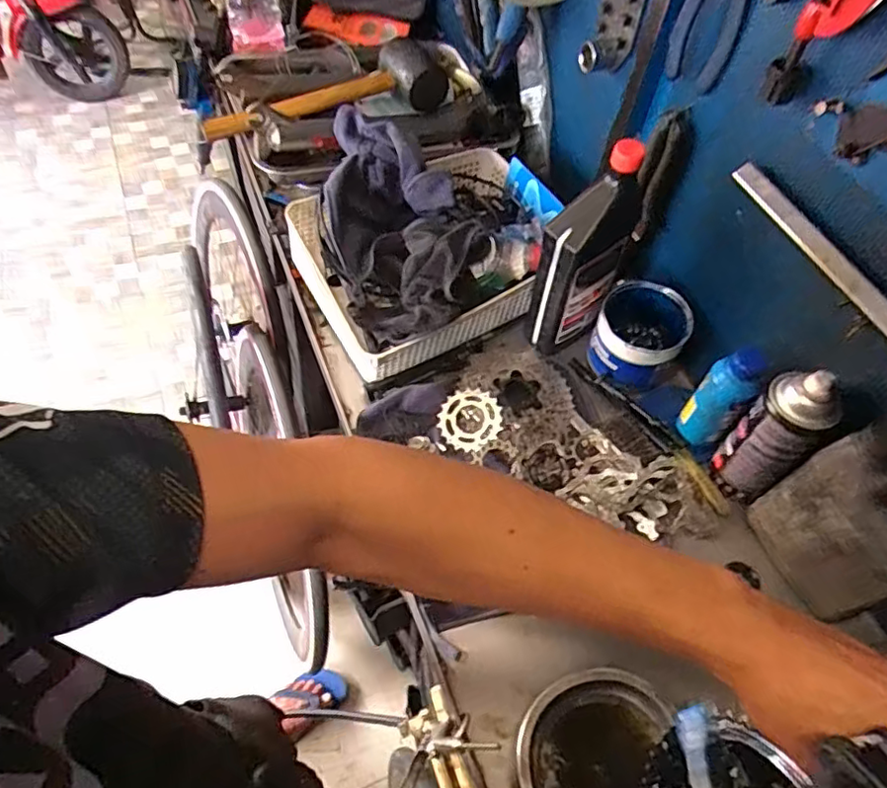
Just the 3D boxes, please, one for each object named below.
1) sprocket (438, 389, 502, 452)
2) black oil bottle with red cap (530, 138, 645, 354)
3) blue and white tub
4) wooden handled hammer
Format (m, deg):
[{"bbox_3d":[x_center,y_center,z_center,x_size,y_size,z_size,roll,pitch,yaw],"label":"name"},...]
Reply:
[{"bbox_3d":[0.031,0.029,0.692,0.069,0.006,0.072,-1,82,8],"label":"sprocket"},{"bbox_3d":[0.158,-0.153,0.666,0.097,0.244,0.050,-32,64,-22],"label":"black oil bottle with red cap"},{"bbox_3d":[0.233,-0.071,0.720,0.097,0.090,0.101,2,57,-3],"label":"blue and white tub"},{"bbox_3d":[-0.156,-0.398,0.819,0.336,0.077,0.096,-23,61,-18],"label":"wooden handled hammer"}]

